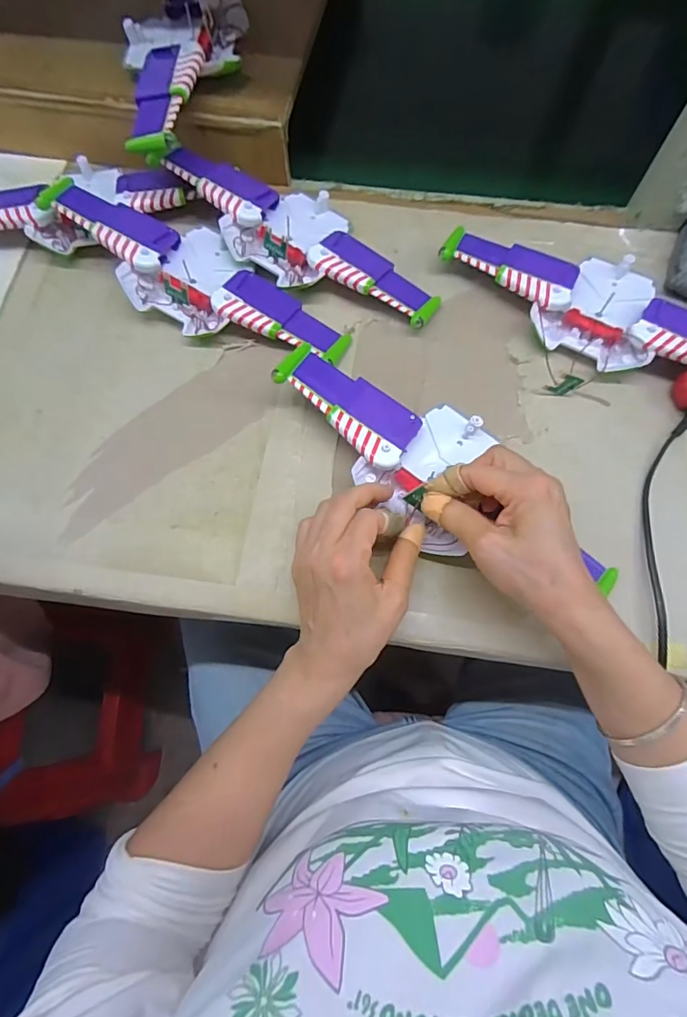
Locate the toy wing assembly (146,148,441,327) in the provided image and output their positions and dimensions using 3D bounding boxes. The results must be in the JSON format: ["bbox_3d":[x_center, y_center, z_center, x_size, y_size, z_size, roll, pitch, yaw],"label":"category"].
[{"bbox_3d":[-0.041,-0.253,0.437,0.283,0.044,0.097,34,75,11],"label":"toy wing assembly"}]

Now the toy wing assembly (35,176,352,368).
[{"bbox_3d":[-0.138,-0.211,0.426,0.301,0.045,0.099,39,76,12],"label":"toy wing assembly"}]

